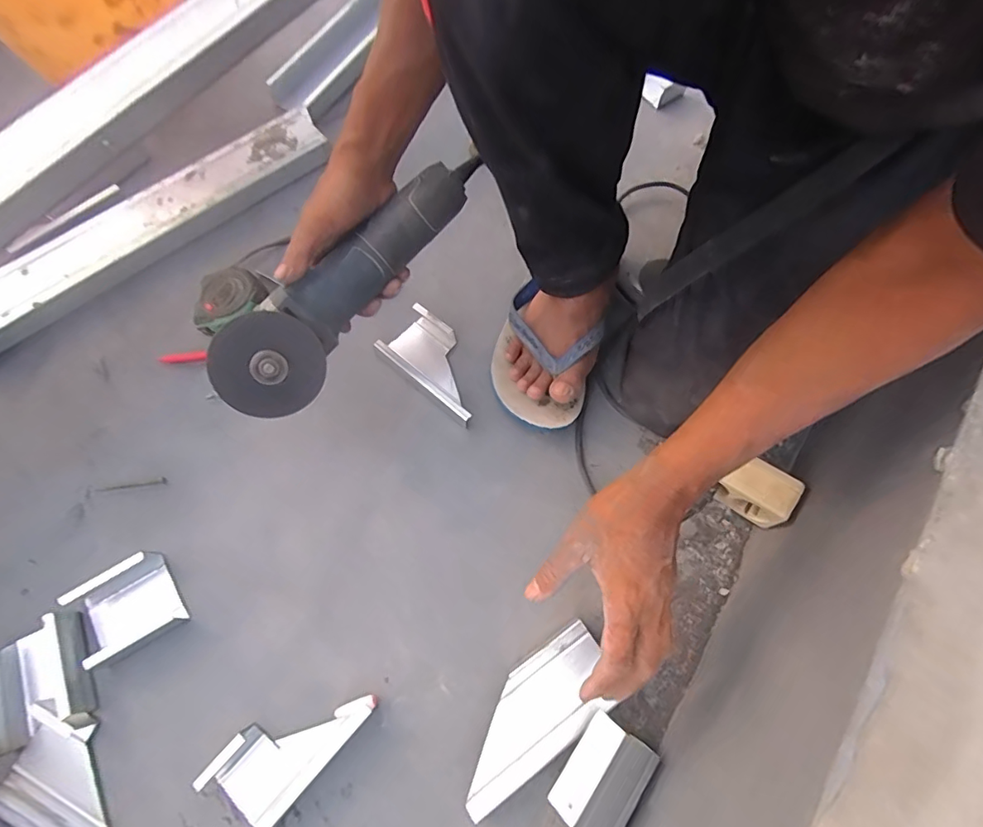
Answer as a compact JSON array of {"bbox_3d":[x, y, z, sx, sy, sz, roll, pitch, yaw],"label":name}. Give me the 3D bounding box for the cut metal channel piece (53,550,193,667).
[{"bbox_3d":[-0.352,0.188,0.483,0.082,0.035,0.079,-30,71,-11],"label":"cut metal channel piece"}]

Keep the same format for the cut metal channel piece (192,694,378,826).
[{"bbox_3d":[-0.178,0.291,0.445,0.074,0.033,0.137,40,73,15],"label":"cut metal channel piece"}]

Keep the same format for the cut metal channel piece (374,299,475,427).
[{"bbox_3d":[-0.063,-0.058,0.579,0.079,0.035,0.140,-41,74,-15],"label":"cut metal channel piece"}]

